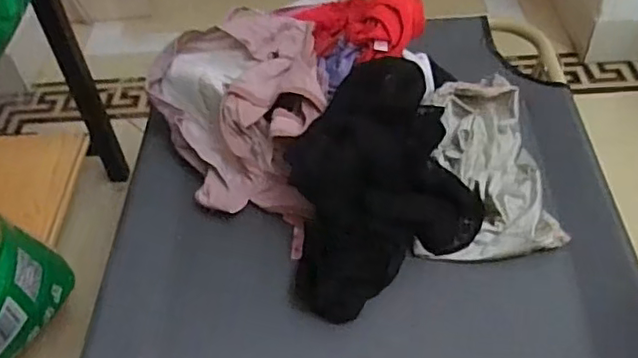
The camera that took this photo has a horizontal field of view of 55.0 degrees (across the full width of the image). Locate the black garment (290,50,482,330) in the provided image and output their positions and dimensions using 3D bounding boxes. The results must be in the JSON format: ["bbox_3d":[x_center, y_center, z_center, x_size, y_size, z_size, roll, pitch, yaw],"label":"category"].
[{"bbox_3d":[0.048,-0.003,0.640,0.222,0.143,0.181,-27,51,-19],"label":"black garment"}]

